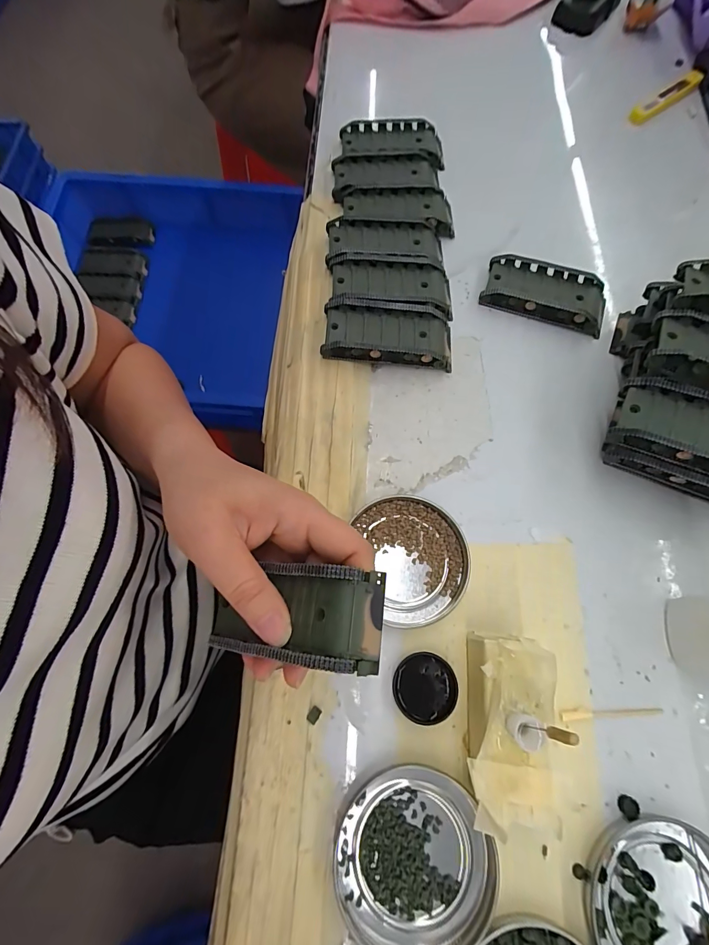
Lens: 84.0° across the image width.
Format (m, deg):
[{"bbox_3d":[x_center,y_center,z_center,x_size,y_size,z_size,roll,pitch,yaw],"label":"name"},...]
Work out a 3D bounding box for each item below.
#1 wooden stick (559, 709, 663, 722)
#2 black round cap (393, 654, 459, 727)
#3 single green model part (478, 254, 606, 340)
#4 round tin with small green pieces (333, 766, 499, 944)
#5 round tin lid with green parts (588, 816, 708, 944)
[{"bbox_3d":[0.146,0.137,0.223,0.060,0.004,0.005,-3,71,-2],"label":"wooden stick"},{"bbox_3d":[0.040,0.123,0.225,0.035,0.007,0.035,0,70,-1],"label":"black round cap"},{"bbox_3d":[0.154,-0.144,0.316,0.095,0.019,0.044,18,71,6],"label":"single green model part"},{"bbox_3d":[0.030,0.195,0.196,0.077,0.010,0.073,0,70,-1],"label":"round tin with small green pieces"},{"bbox_3d":[0.156,0.217,0.192,0.074,0.008,0.077,0,70,-1],"label":"round tin lid with green parts"}]

